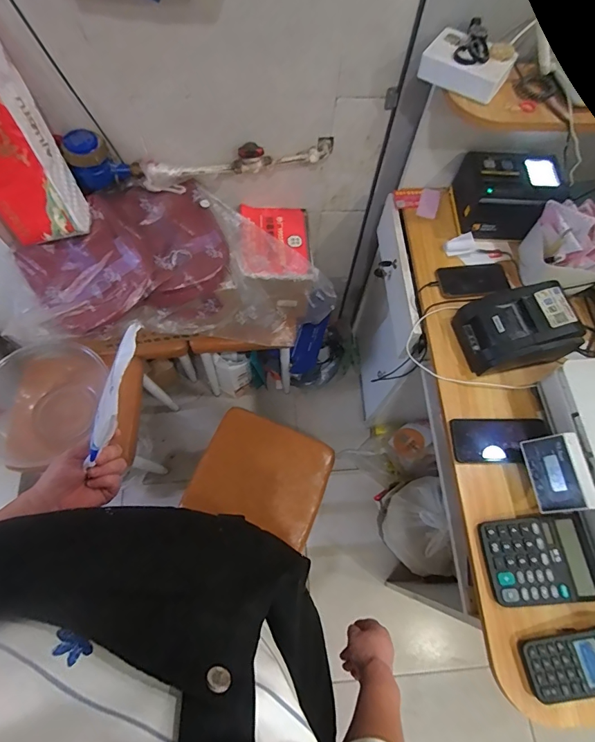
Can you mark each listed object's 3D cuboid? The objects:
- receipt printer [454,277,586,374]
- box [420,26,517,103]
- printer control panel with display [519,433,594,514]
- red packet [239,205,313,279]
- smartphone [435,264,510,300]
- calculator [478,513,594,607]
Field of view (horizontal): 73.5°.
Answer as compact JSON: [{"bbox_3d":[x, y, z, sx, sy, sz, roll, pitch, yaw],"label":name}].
[{"bbox_3d":[0.392,-0.079,0.710,0.174,0.093,0.129,-11,69,-7],"label":"receipt printer"},{"bbox_3d":[0.275,-0.498,0.655,0.133,0.045,0.070,32,70,10],"label":"box"},{"bbox_3d":[0.396,0.155,0.604,0.022,0.079,0.109,15,59,-39],"label":"printer control panel with display"},{"bbox_3d":[-0.054,-0.323,0.990,0.170,0.031,0.221,-1,64,-9],"label":"red packet"},{"bbox_3d":[0.362,-0.183,0.817,0.154,0.015,0.075,-10,68,-7],"label":"smartphone"},{"bbox_3d":[0.359,0.281,0.593,0.145,0.039,0.118,-6,68,-5],"label":"calculator"}]

